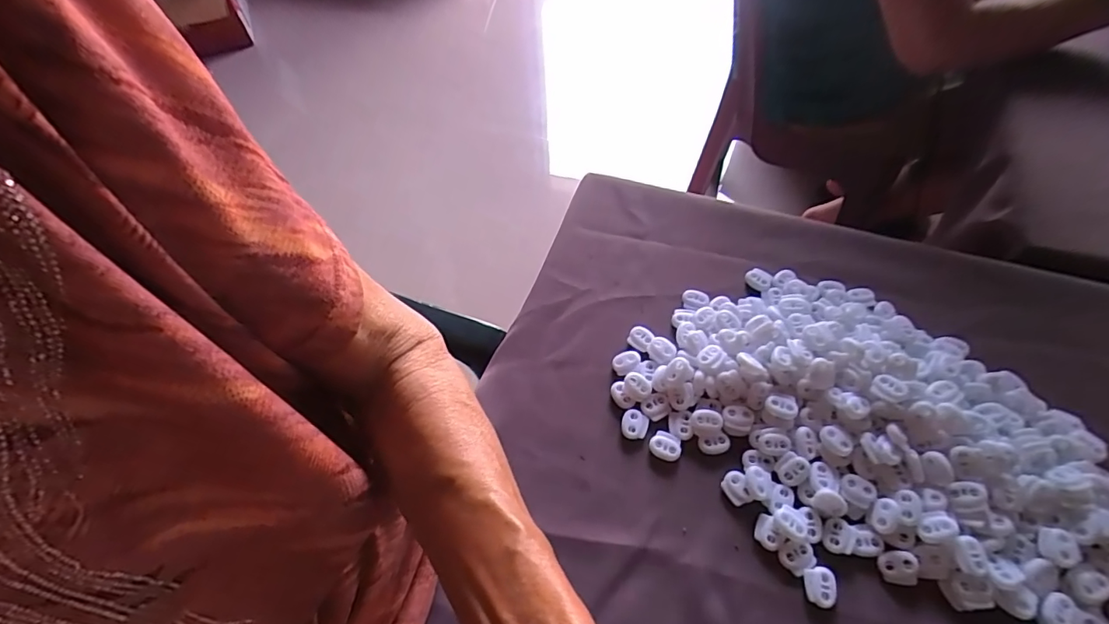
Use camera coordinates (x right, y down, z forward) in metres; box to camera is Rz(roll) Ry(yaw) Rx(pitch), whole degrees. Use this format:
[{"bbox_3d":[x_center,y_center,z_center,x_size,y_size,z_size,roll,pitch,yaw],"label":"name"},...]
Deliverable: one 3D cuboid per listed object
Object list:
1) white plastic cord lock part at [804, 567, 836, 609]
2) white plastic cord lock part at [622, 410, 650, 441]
[{"bbox_3d":[0.165,0.170,0.317,0.018,0.005,0.022,4,58,6],"label":"white plastic cord lock part"},{"bbox_3d":[0.060,0.083,0.378,0.019,0.004,0.021,9,59,10],"label":"white plastic cord lock part"}]

